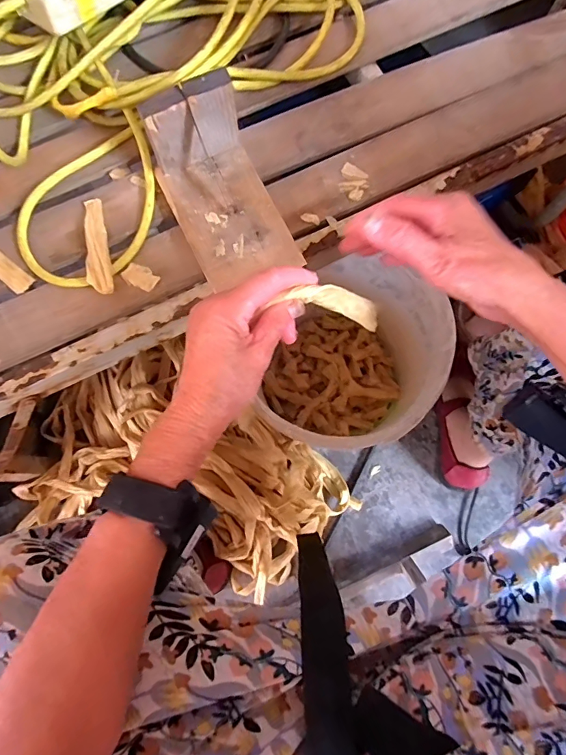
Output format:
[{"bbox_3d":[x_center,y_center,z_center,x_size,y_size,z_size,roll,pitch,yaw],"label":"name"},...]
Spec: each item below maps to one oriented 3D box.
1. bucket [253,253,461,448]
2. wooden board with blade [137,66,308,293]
[{"bbox_3d":[0.098,-0.004,0.618,0.240,0.236,0.246,0,78,1],"label":"bucket"},{"bbox_3d":[-0.052,-0.155,0.368,0.087,0.087,0.152,-26,80,-4],"label":"wooden board with blade"}]

